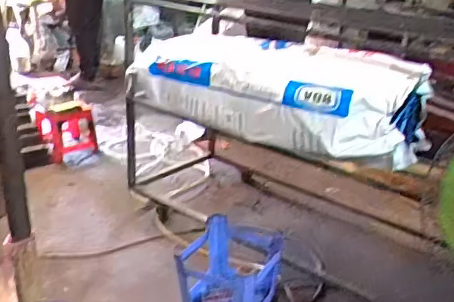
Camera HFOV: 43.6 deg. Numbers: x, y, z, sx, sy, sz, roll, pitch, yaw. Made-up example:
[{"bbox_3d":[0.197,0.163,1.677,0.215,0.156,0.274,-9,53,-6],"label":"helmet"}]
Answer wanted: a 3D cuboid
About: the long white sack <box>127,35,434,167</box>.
[{"bbox_3d":[0.120,-0.214,1.879,1.018,0.305,0.267,16,27,29],"label":"long white sack"}]

